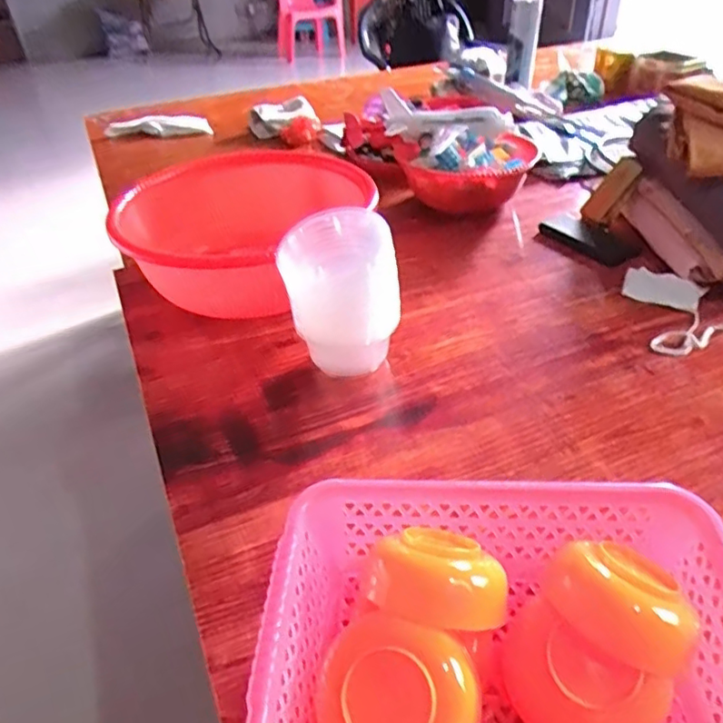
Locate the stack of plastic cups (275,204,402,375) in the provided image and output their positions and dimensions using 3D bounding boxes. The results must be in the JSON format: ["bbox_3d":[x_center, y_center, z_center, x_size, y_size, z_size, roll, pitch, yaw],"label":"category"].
[{"bbox_3d":[-0.024,-0.068,0.670,0.113,0.171,0.099,-11,38,-11],"label":"stack of plastic cups"}]

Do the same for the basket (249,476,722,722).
[{"bbox_3d":[0.095,0.187,0.390,0.298,0.078,0.207,1,38,4],"label":"basket"}]

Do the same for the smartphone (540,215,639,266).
[{"bbox_3d":[0.337,-0.180,0.877,0.074,0.011,0.144,-22,42,-23],"label":"smartphone"}]

